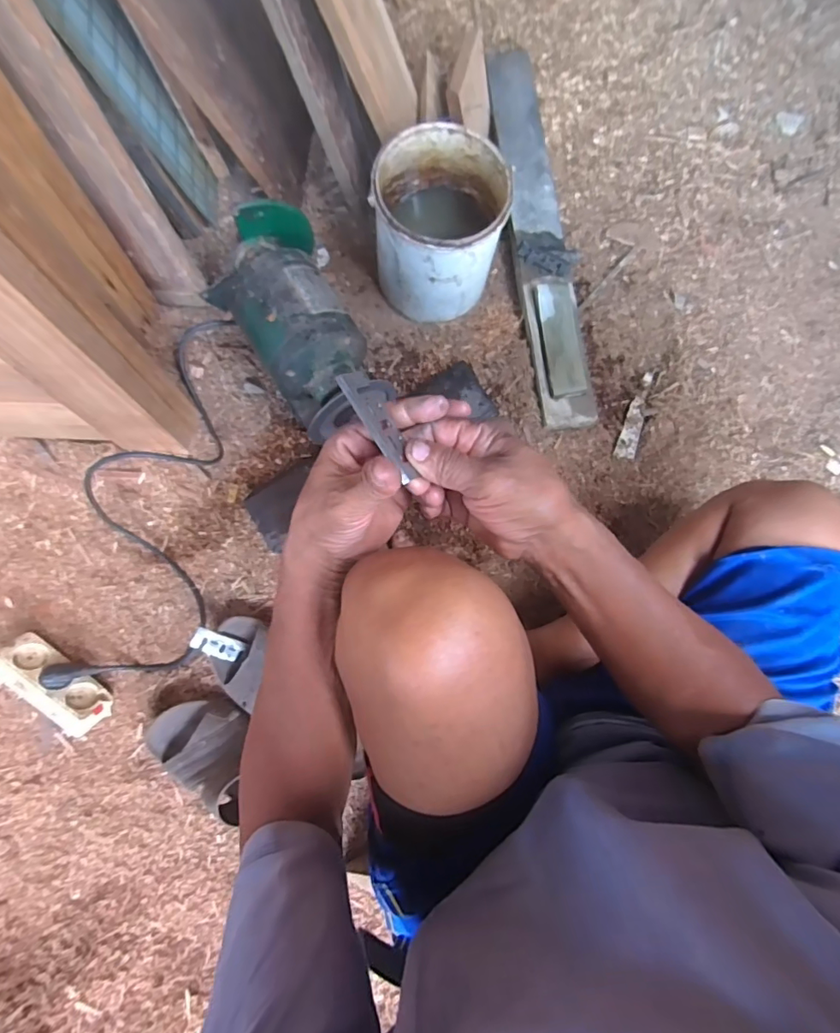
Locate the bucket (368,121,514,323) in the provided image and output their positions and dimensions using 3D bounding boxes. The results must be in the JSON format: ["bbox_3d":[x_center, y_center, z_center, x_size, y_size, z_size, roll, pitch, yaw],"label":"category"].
[{"bbox_3d":[0.028,-0.408,0.717,0.165,0.181,0.181,0,80,1],"label":"bucket"}]

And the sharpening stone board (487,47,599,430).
[{"bbox_3d":[0.193,-0.454,0.799,0.092,0.047,0.650,-7,80,0],"label":"sharpening stone board"}]

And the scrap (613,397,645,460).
[{"bbox_3d":[0.323,-0.135,0.760,0.030,0.005,0.103,14,77,19],"label":"scrap"}]

